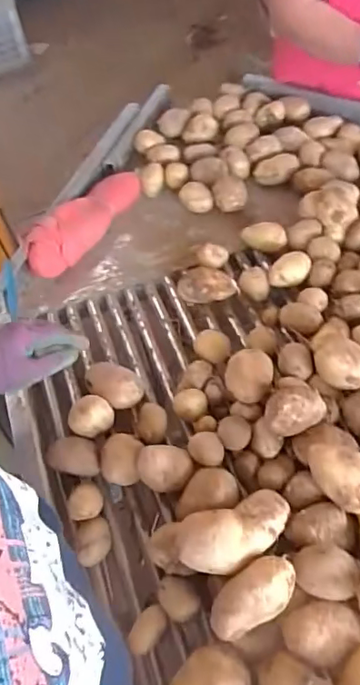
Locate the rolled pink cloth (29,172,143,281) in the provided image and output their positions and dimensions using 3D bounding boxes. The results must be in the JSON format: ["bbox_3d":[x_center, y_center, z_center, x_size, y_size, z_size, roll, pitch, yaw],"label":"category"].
[{"bbox_3d":[-0.165,-0.221,0.921,0.064,0.083,0.262,28,63,20],"label":"rolled pink cloth"}]

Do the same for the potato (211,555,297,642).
[{"bbox_3d":[0.074,0.256,0.530,0.093,0.046,0.048,-33,62,-17],"label":"potato"}]

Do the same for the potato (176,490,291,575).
[{"bbox_3d":[0.061,0.204,0.566,0.125,0.067,0.065,-23,59,-11],"label":"potato"}]

